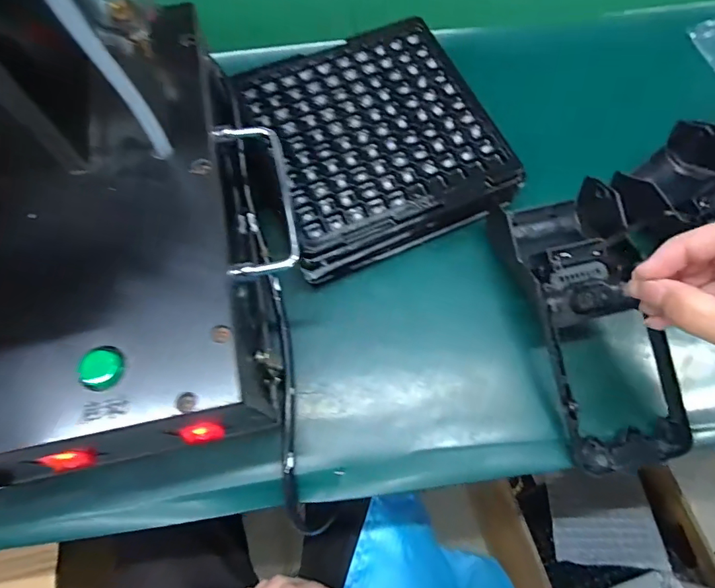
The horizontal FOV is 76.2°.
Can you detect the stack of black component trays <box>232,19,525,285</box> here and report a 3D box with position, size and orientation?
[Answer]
[{"bbox_3d":[0.011,-0.110,0.335,0.155,0.043,0.164,-21,68,-8],"label":"stack of black component trays"}]

